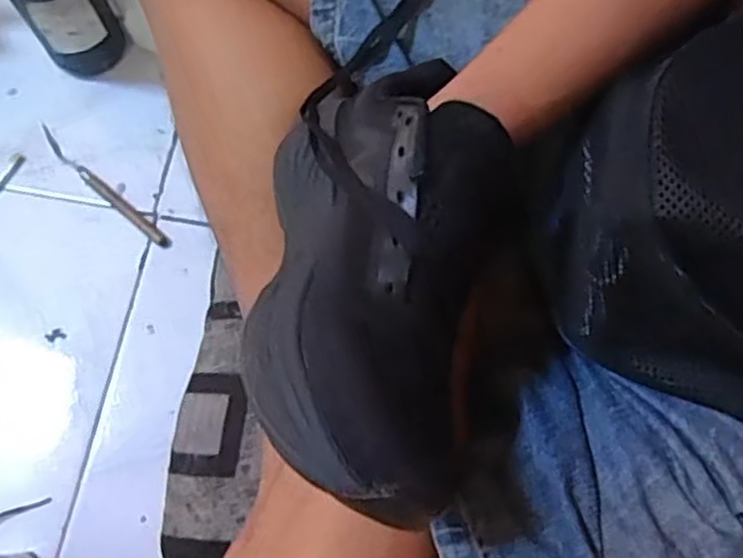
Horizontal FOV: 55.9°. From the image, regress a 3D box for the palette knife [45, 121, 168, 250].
[{"bbox_3d":[-0.229,-0.077,0.596,0.157,0.004,0.012,40,76,11],"label":"palette knife"}]

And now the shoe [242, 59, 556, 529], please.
[{"bbox_3d":[0.012,-0.007,0.365,0.135,0.100,0.267,-9,59,16],"label":"shoe"}]

